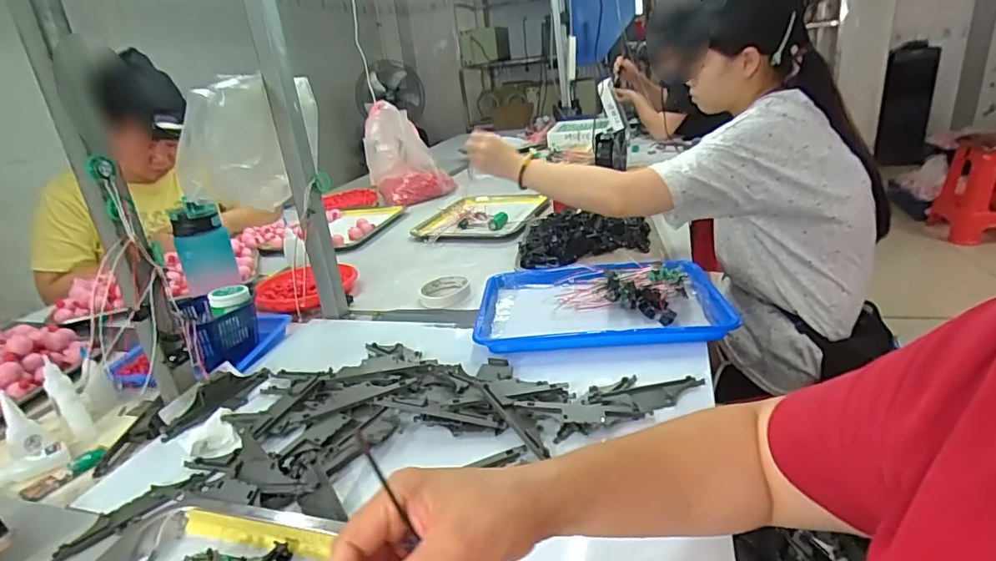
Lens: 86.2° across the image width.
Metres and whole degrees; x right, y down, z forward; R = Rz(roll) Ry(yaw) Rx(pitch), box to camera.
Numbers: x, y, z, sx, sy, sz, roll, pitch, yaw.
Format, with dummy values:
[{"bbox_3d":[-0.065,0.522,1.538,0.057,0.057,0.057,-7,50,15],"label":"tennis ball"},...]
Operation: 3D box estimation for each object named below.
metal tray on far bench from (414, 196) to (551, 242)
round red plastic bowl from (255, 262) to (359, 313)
[{"bbox_3d":[-0.023,-0.166,1.304,0.265,0.021,0.366,3,24,19],"label":"metal tray on far bench"},{"bbox_3d":[-0.355,0.004,0.956,0.181,0.031,0.187,-5,22,2],"label":"round red plastic bowl"}]

